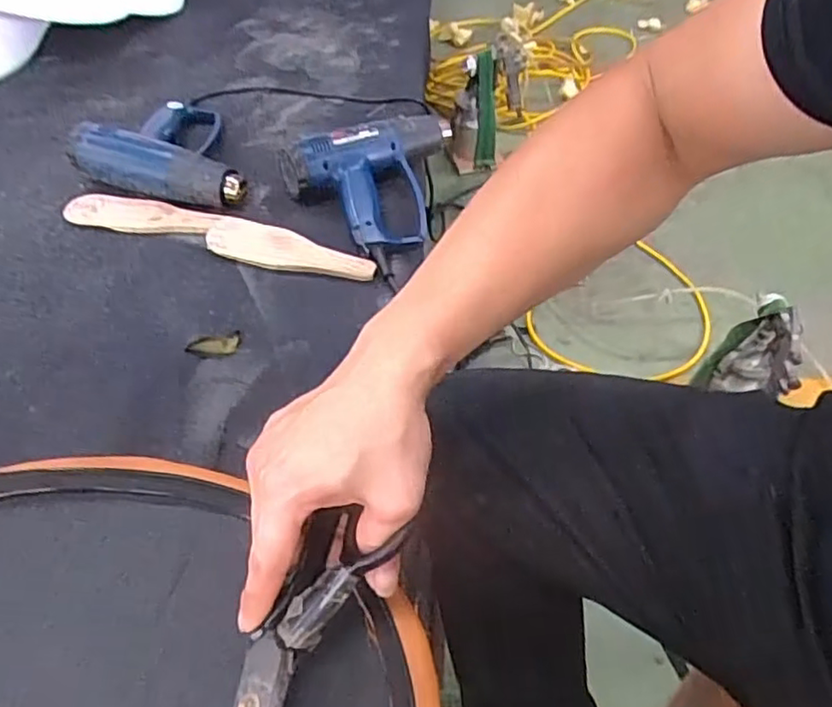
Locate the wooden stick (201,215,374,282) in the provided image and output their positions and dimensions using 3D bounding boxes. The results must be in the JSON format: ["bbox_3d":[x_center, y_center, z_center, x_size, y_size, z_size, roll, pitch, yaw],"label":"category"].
[{"bbox_3d":[-0.156,-0.126,0.786,0.223,0.016,0.053,18,53,18],"label":"wooden stick"}]

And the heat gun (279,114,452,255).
[{"bbox_3d":[-0.027,-0.245,0.853,0.238,0.066,0.201,-32,57,-23],"label":"heat gun"}]

